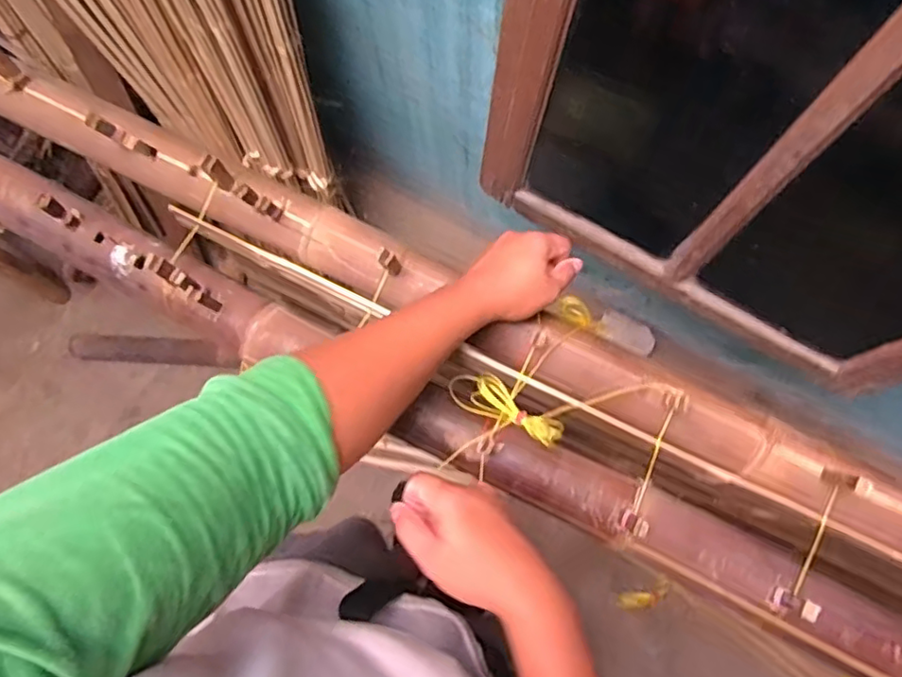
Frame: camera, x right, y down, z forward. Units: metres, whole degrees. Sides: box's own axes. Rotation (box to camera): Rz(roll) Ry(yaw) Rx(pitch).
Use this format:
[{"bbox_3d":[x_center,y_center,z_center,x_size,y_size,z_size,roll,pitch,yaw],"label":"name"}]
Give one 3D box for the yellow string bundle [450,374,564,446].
[{"bbox_3d":[0.052,0.063,0.568,0.109,0.027,0.038,24,81,6],"label":"yellow string bundle"}]

